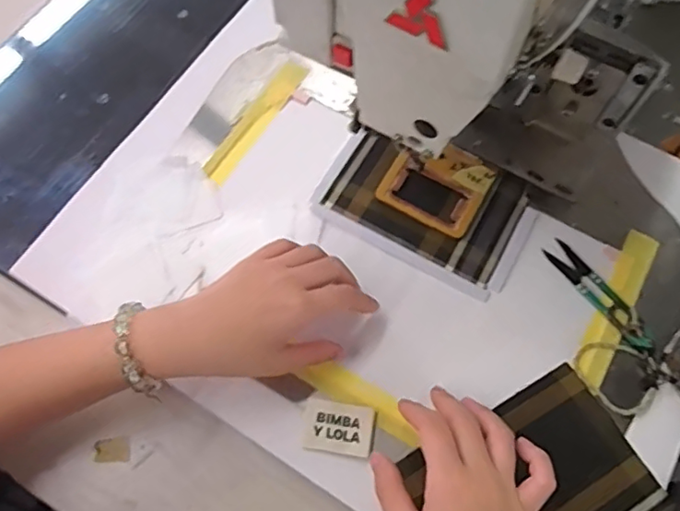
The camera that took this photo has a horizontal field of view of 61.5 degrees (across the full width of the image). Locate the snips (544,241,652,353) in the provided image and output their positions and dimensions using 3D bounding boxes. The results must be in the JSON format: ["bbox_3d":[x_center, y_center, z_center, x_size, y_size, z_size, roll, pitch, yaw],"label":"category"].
[{"bbox_3d":[0.205,0.030,0.447,0.022,0.009,0.102,-33,72,-15],"label":"snips"}]

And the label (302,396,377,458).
[{"bbox_3d":[-0.001,0.121,0.405,0.050,0.004,0.035,8,67,1],"label":"label"}]

